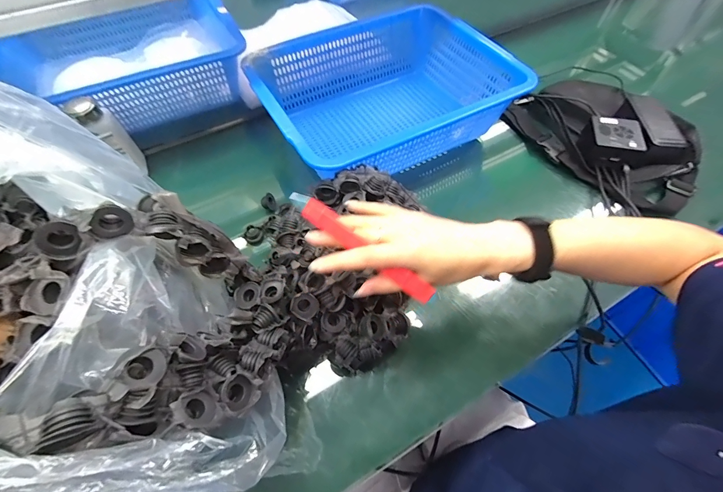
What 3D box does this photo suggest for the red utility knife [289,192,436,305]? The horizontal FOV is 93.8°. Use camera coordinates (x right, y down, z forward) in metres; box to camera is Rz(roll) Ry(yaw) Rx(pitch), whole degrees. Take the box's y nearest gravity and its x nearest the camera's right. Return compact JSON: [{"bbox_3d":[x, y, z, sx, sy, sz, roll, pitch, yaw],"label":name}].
[{"bbox_3d":[0.001,0.001,0.296,0.150,0.012,0.016,37,63,-2],"label":"red utility knife"}]

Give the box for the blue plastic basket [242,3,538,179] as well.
[{"bbox_3d":[0.037,-0.251,0.584,0.390,0.127,0.291,-25,62,-15],"label":"blue plastic basket"}]

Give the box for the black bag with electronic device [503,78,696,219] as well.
[{"bbox_3d":[0.441,-0.199,0.594,0.227,0.063,0.307,-27,62,-16],"label":"black bag with electronic device"}]

